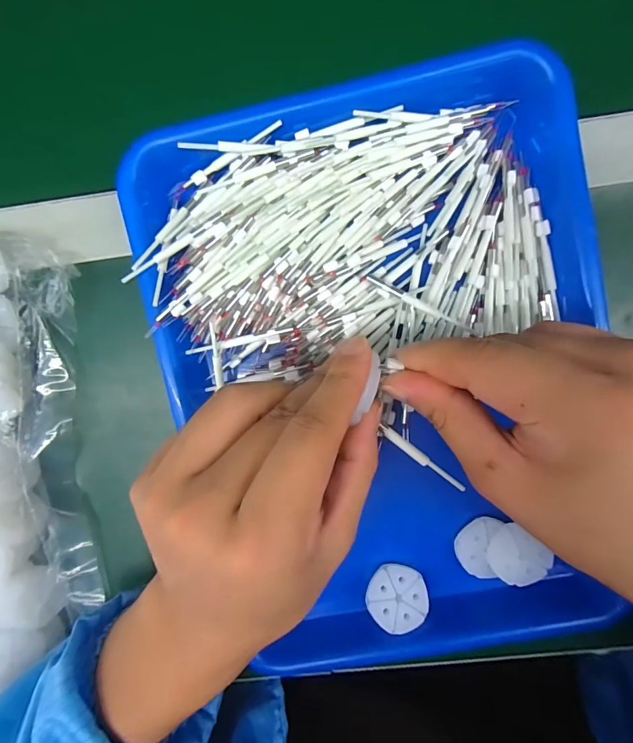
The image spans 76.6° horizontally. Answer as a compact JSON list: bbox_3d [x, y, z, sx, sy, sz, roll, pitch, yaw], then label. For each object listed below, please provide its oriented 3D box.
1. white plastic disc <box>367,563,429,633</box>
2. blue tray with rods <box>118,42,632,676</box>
[{"bbox_3d":[0.052,0.142,0.253,0.038,0.004,0.037,1,72,-3],"label":"white plastic disc"},{"bbox_3d":[0.041,0.011,0.242,0.242,0.033,0.335,-12,95,3],"label":"blue tray with rods"}]

